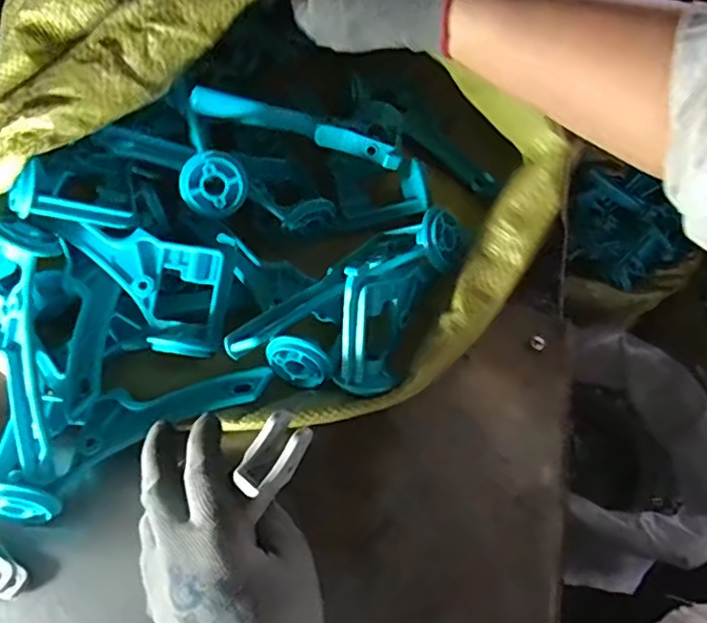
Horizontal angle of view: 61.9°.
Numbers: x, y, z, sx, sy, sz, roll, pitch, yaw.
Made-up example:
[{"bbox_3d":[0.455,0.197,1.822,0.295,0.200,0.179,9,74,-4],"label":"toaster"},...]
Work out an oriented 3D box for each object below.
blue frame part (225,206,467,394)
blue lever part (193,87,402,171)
[{"bbox_3d":[0.008,-0.009,0.392,0.090,0.065,0.163,37,64,18],"label":"blue frame part"},{"bbox_3d":[-0.042,-0.140,0.448,0.157,0.016,0.025,14,58,-11],"label":"blue lever part"}]

